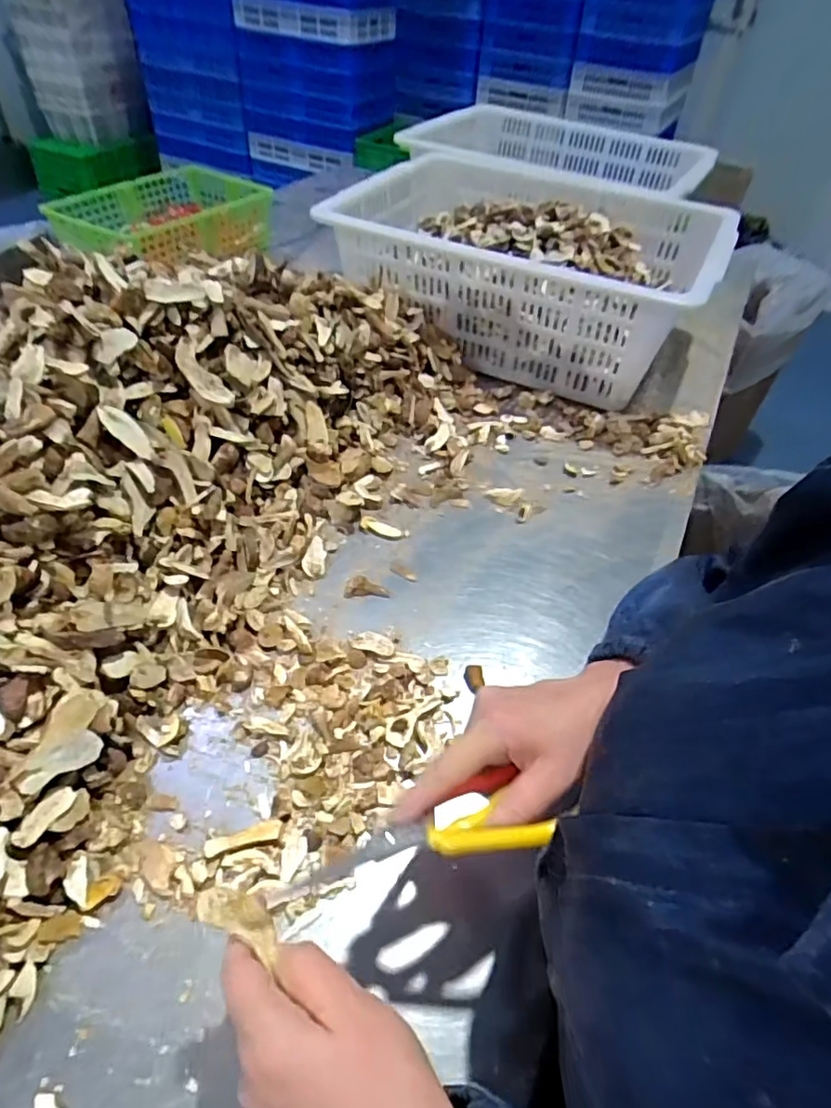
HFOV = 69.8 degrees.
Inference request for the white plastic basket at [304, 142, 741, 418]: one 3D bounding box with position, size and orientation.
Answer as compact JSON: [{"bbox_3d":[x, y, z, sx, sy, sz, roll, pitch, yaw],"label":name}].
[{"bbox_3d":[0.190,-0.465,0.968,0.521,0.192,0.468,22,48,17],"label":"white plastic basket"}]

